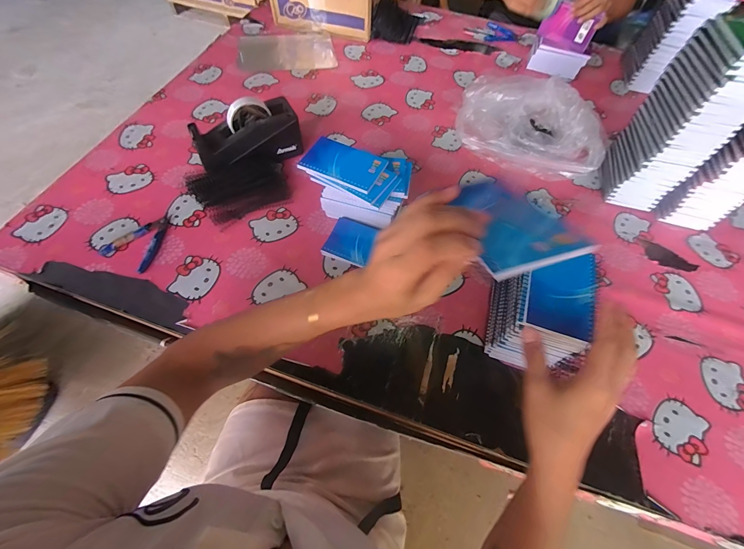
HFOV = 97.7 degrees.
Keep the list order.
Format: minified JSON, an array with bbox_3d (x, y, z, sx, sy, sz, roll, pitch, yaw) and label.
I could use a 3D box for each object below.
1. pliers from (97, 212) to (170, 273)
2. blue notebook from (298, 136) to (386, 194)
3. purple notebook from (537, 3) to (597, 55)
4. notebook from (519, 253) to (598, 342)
[{"bbox_3d":[-0.395,-0.065,0.562,0.081,0.014,0.112,22,62,9],"label":"pliers"},{"bbox_3d":[-0.045,-0.182,0.533,0.123,0.013,0.080,26,63,11],"label":"blue notebook"},{"bbox_3d":[0.503,-0.629,0.833,0.128,0.086,0.012,30,33,12],"label":"purple notebook"},{"bbox_3d":[0.238,0.021,0.409,0.080,0.011,0.124,20,62,8],"label":"notebook"}]

